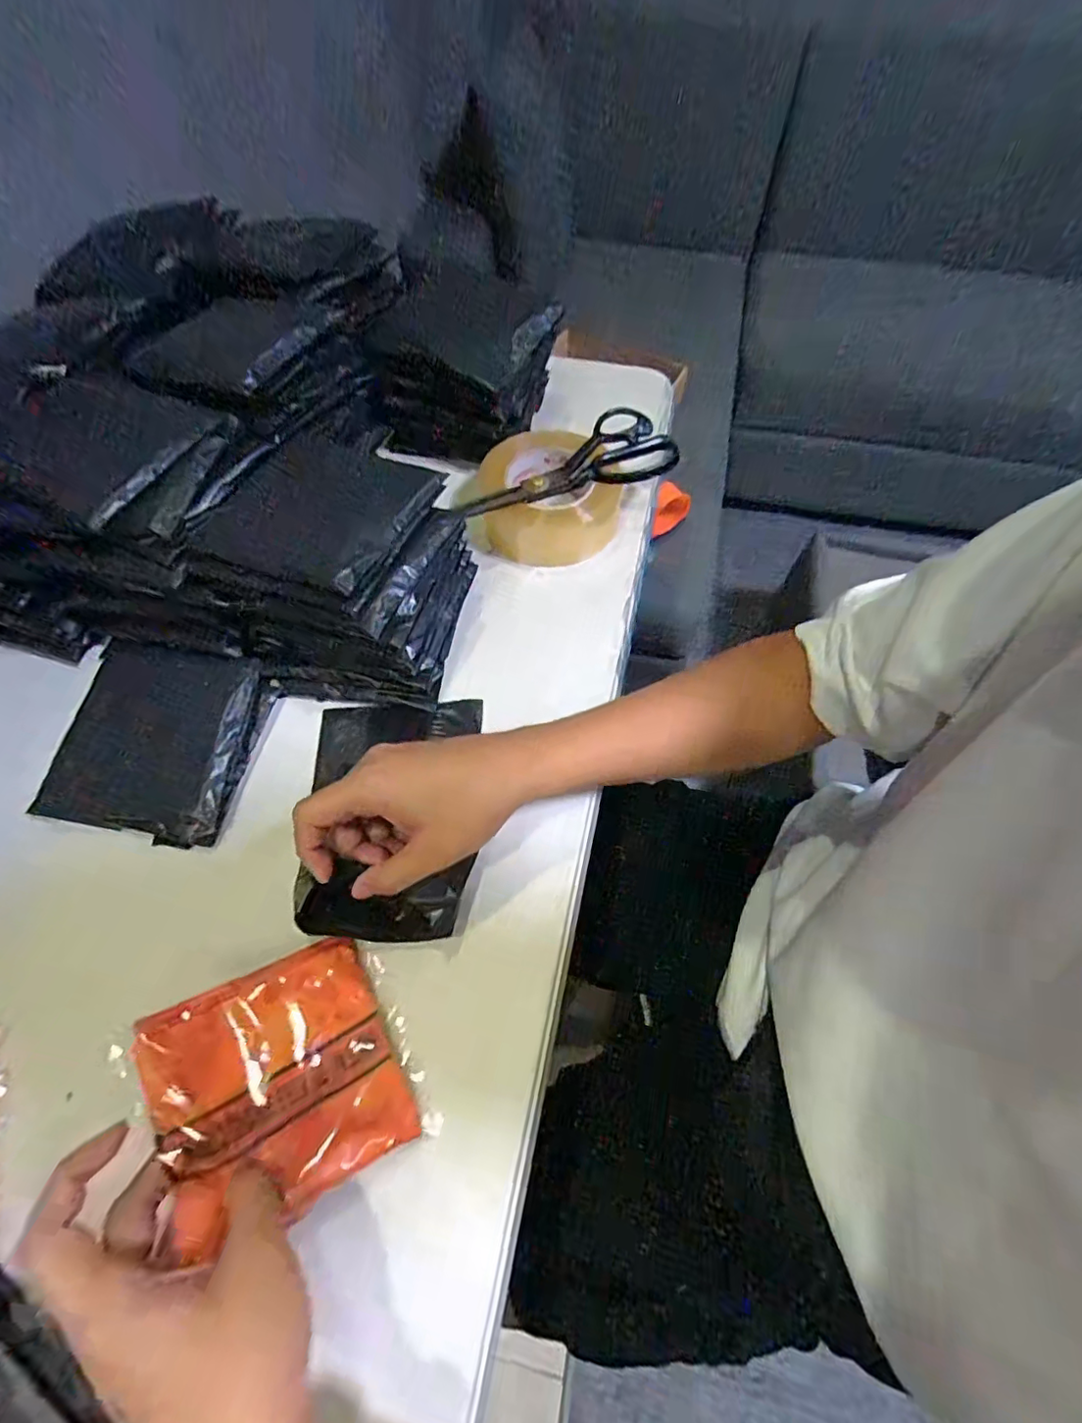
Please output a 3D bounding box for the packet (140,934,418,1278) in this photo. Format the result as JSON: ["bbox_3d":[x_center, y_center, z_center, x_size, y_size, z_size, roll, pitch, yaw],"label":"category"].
[{"bbox_3d":[-0.148,0.207,0.320,0.119,0.012,0.123,-16,60,-30],"label":"packet"}]

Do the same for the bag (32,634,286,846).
[{"bbox_3d":[-0.291,0.020,0.434,0.137,0.028,0.142,9,62,5],"label":"bag"}]

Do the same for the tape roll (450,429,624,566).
[{"bbox_3d":[-0.004,-0.200,0.530,0.141,0.060,0.121,-14,63,-7],"label":"tape roll"}]

